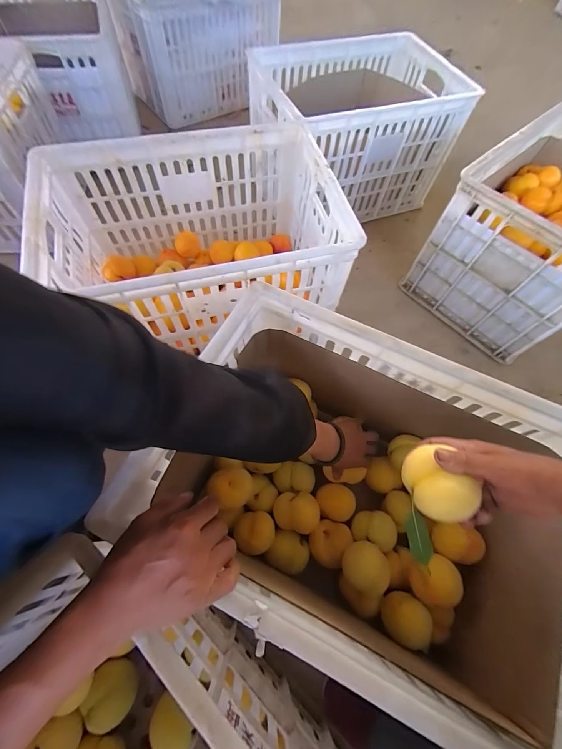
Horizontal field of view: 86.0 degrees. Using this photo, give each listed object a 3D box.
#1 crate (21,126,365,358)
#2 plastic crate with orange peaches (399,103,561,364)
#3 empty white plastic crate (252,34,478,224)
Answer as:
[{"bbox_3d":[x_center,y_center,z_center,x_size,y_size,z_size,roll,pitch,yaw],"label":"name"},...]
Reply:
[{"bbox_3d":[-0.148,-0.250,0.599,0.481,0.238,0.341,-14,65,-10],"label":"crate"},{"bbox_3d":[0.614,-0.336,0.724,0.465,0.303,0.333,-40,71,-20],"label":"plastic crate with orange peaches"},{"bbox_3d":[0.201,-0.676,0.856,0.493,0.291,0.339,-18,65,-12],"label":"empty white plastic crate"}]

